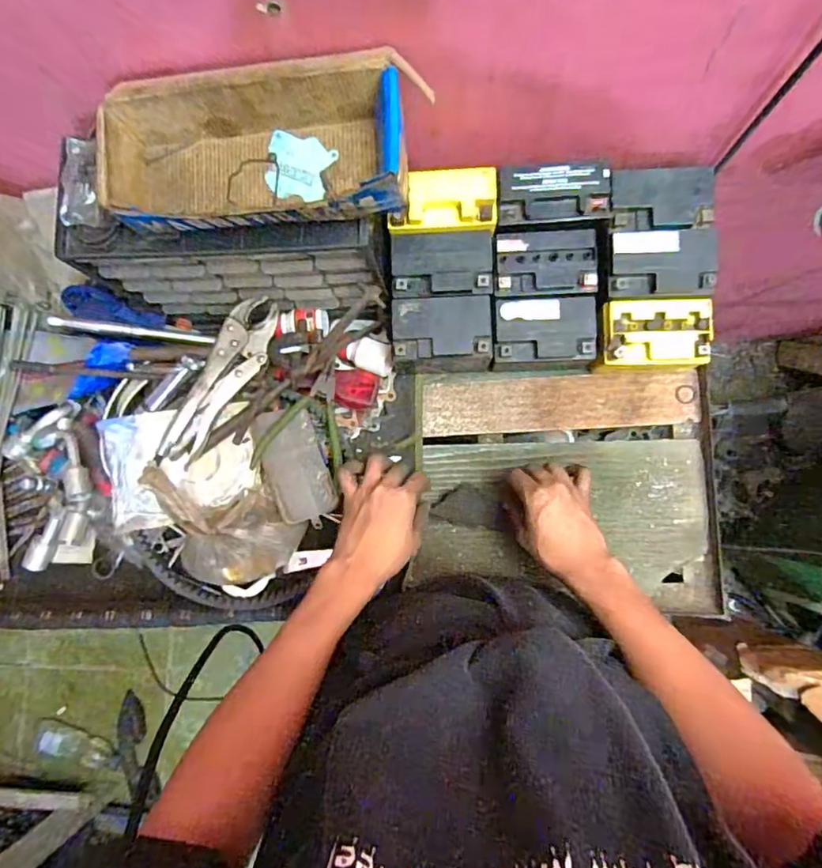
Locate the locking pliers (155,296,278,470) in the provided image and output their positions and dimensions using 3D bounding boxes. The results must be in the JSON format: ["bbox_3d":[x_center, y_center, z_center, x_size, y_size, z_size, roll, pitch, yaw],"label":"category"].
[{"bbox_3d":[-0.212,-0.057,0.604,0.053,0.021,0.205,25,88,8],"label":"locking pliers"}]

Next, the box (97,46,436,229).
[{"bbox_3d":[-0.138,-0.240,0.468,0.277,0.067,0.116,-5,85,6],"label":"box"}]

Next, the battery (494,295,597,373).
[{"bbox_3d":[0.153,-0.109,0.630,0.119,0.096,0.079,-1,85,6],"label":"battery"}]

